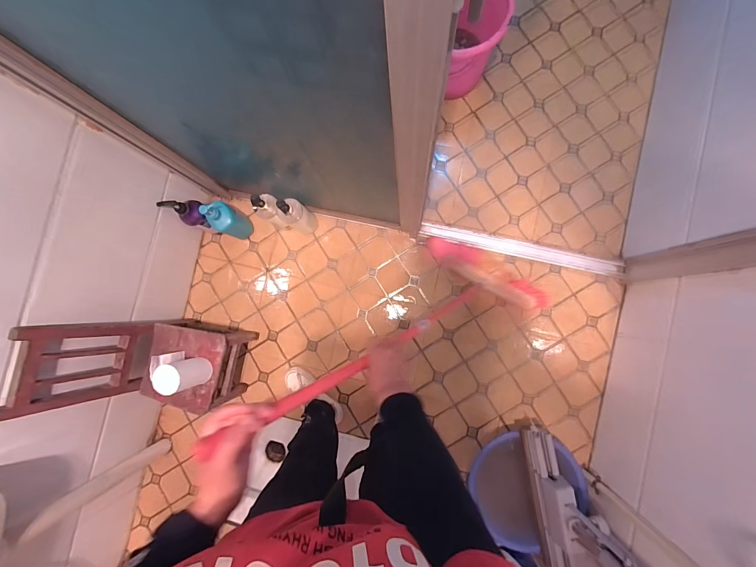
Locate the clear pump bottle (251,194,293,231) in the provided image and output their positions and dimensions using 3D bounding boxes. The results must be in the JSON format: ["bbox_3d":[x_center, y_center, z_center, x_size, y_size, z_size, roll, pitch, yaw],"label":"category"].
[{"bbox_3d":[-0.344,-0.232,1.144,0.078,0.254,0.073,25,88,6],"label":"clear pump bottle"}]

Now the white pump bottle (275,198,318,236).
[{"bbox_3d":[-0.264,-0.221,1.115,0.077,0.234,0.084,44,90,7],"label":"white pump bottle"}]

